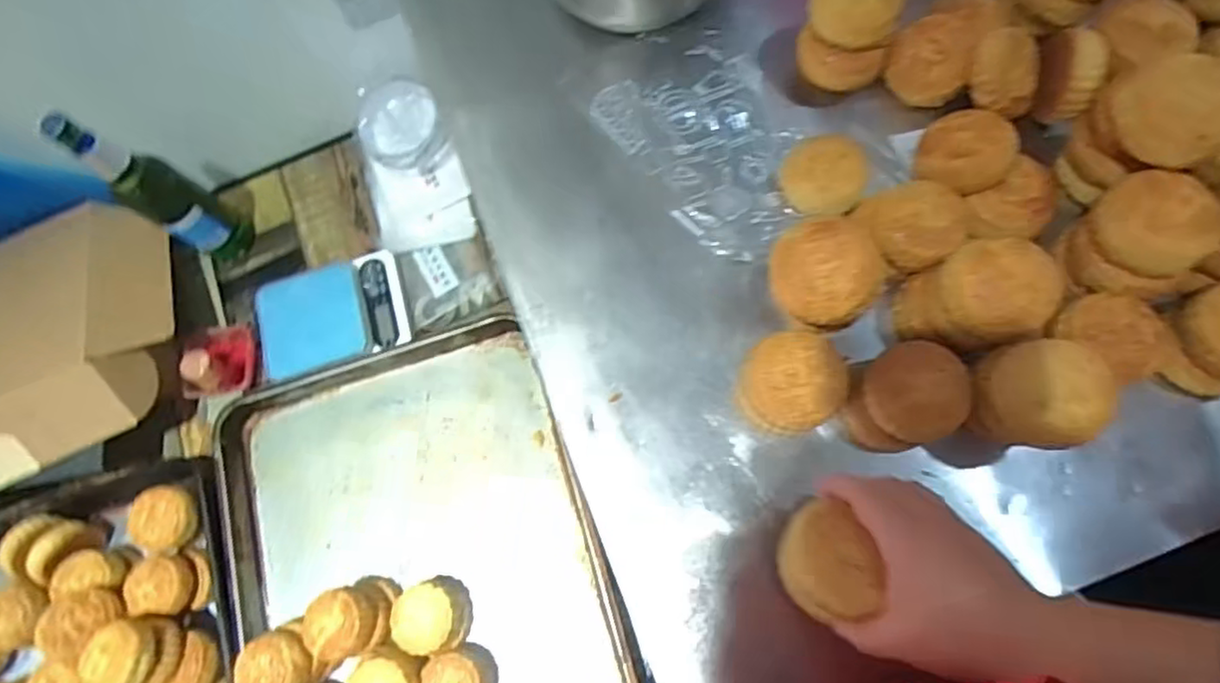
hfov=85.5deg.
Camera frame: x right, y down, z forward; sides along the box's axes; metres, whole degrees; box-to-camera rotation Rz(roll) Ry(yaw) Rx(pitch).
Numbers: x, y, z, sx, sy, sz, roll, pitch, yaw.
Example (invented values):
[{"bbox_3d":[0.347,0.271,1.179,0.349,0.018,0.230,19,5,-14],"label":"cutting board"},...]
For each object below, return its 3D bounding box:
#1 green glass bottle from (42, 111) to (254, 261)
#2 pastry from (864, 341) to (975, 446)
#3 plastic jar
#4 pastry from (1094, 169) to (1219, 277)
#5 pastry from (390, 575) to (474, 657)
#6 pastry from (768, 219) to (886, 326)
[{"bbox_3d":[-0.512,-0.169,0.756,0.059,0.246,0.070,37,81,14],"label":"green glass bottle"},{"bbox_3d":[0.218,0.034,0.464,0.064,0.023,0.067,-2,74,5],"label":"pastry"},{"bbox_3d":[-0.260,-0.266,0.844,0.101,0.092,0.092,-2,74,5],"label":"plastic jar"},{"bbox_3d":[0.381,-0.082,0.457,0.064,0.029,0.071,-23,73,-1],"label":"pastry"},{"bbox_3d":[-0.186,0.290,0.697,0.070,0.058,0.072,-2,74,5],"label":"pastry"},{"bbox_3d":[0.142,-0.048,0.438,0.067,0.023,0.067,-36,75,23],"label":"pastry"}]

